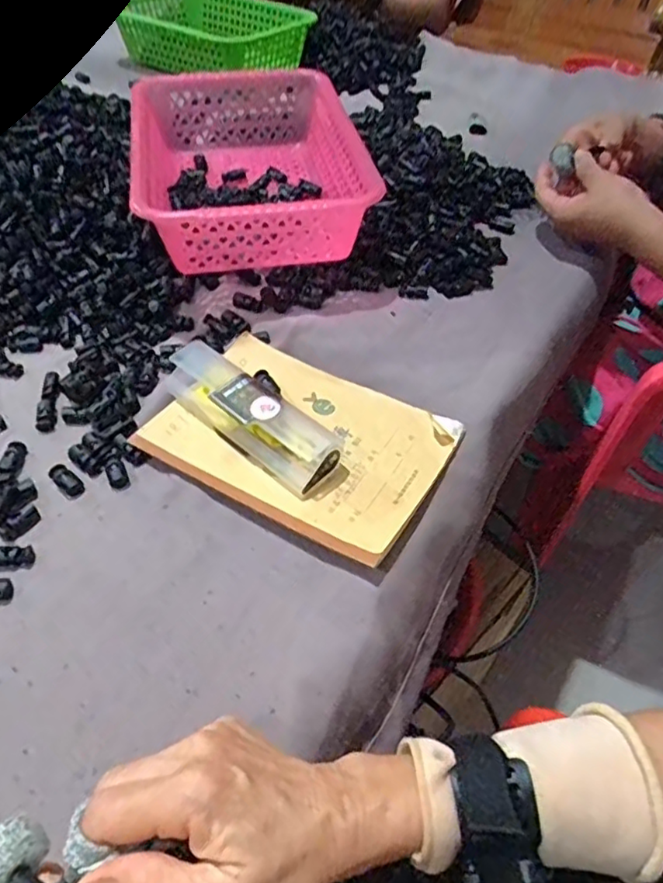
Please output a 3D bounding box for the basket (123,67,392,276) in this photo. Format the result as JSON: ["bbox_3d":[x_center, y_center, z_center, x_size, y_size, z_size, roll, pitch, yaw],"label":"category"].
[{"bbox_3d":[-0.085,-0.273,0.629,0.209,0.095,0.295,-8,51,-8],"label":"basket"}]

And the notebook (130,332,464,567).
[{"bbox_3d":[-0.025,-0.006,0.459,0.208,0.009,0.142,26,54,19],"label":"notebook"}]

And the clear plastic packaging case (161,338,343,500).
[{"bbox_3d":[-0.063,-0.023,0.455,0.159,0.035,0.044,36,58,25],"label":"clear plastic packaging case"}]

